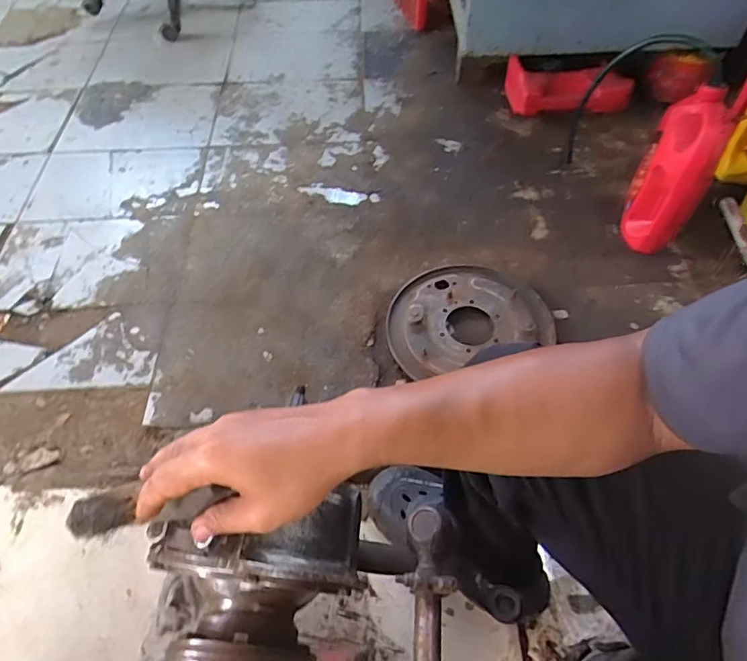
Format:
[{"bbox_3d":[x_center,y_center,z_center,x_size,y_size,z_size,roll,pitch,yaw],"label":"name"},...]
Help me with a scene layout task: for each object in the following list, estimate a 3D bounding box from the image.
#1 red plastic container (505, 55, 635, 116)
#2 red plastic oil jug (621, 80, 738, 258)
[{"bbox_3d":[0.395,-0.501,1.098,0.267,0.111,0.068,17,55,28],"label":"red plastic container"},{"bbox_3d":[0.518,-0.266,0.928,0.076,0.283,0.109,-11,55,-7],"label":"red plastic oil jug"}]

